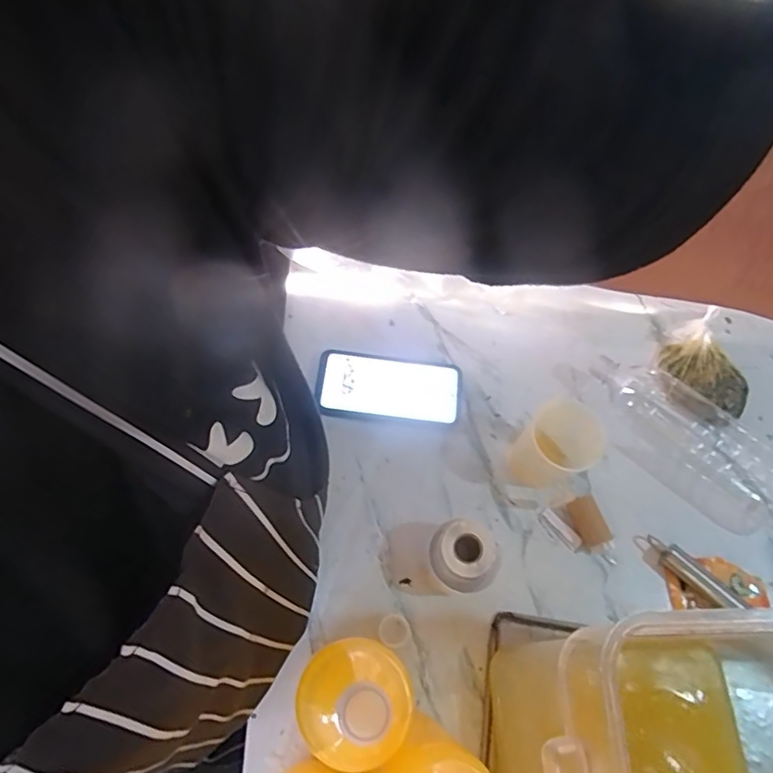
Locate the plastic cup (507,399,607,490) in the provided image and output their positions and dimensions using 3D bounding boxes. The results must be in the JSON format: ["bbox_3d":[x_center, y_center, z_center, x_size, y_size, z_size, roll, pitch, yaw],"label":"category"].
[{"bbox_3d":[0.180,0.067,0.603,0.074,0.084,0.076,2,66,-5],"label":"plastic cup"}]

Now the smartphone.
[{"bbox_3d":[0.003,0.002,0.656,0.164,0.007,0.077,6,70,-5],"label":"smartphone"}]

